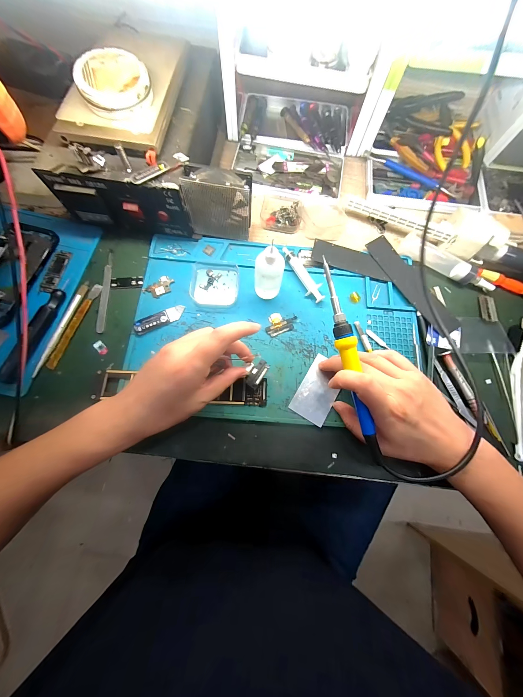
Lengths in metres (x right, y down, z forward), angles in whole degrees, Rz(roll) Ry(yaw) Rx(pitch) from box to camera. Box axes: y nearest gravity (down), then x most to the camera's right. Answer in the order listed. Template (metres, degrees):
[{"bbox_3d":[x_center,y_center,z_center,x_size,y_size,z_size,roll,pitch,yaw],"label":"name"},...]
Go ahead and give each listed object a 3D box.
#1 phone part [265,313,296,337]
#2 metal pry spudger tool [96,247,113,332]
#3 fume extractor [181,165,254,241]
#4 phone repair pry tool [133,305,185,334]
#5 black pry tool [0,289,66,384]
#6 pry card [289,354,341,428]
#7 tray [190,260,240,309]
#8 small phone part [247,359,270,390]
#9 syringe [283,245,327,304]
[{"bbox_3d":[0.025,-0.034,0.315,0.043,0.004,0.029,-21,77,-7],"label":"phone part"},{"bbox_3d":[-0.212,-0.079,0.320,0.012,0.004,0.122,-4,75,-3],"label":"metal pry spudger tool"},{"bbox_3d":[-0.053,-0.183,0.308,0.078,0.086,0.031,2,75,-2],"label":"fume extractor"},{"bbox_3d":[-0.132,-0.038,0.308,0.066,0.006,0.019,-24,77,-8],"label":"phone repair pry tool"},{"bbox_3d":[-0.275,-0.018,0.285,0.017,0.020,0.122,18,75,3],"label":"black pry tool"},{"bbox_3d":[0.072,0.051,0.292,0.045,0.004,0.078,31,76,6],"label":"pry card"},{"bbox_3d":[-0.063,-0.090,0.322,0.063,0.011,0.069,3,75,-1],"label":"tray"},{"bbox_3d":[-0.005,0.030,0.277,0.016,0.004,0.036,31,70,6],"label":"small phone part"},{"bbox_3d":[0.057,-0.103,0.328,0.019,0.018,0.090,-30,78,-9],"label":"syringe"}]

